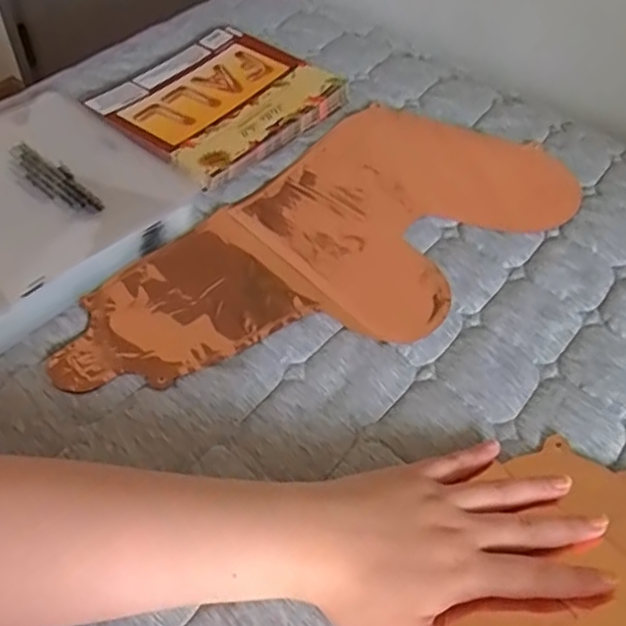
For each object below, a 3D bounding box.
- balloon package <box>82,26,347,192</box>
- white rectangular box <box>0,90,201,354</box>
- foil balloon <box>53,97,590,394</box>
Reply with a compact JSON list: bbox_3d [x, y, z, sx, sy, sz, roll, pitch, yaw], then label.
[{"bbox_3d":[-0.089,-0.209,0.628,0.175,0.018,0.205,35,57,23],"label":"balloon package"},{"bbox_3d":[-0.237,-0.089,0.526,0.220,0.022,0.225,36,58,23],"label":"white rectangular box"},{"bbox_3d":[0.020,-0.053,0.516,0.202,0.007,0.432,38,58,24],"label":"foil balloon"}]

